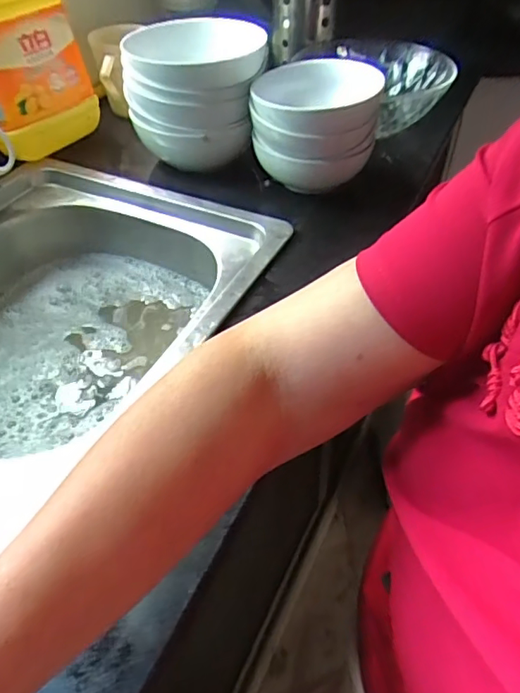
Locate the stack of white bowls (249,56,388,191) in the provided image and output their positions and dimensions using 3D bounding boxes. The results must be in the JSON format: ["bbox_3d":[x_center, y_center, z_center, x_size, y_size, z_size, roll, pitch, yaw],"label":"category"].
[{"bbox_3d":[0.063,-0.250,0.624,0.139,0.112,0.136,6,46,6],"label":"stack of white bowls"}]

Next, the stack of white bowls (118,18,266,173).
[{"bbox_3d":[-0.080,-0.307,0.662,0.158,0.122,0.160,-9,46,-8],"label":"stack of white bowls"}]

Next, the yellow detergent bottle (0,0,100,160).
[{"bbox_3d":[-0.291,-0.358,0.657,0.088,0.209,0.148,19,49,19],"label":"yellow detergent bottle"}]

